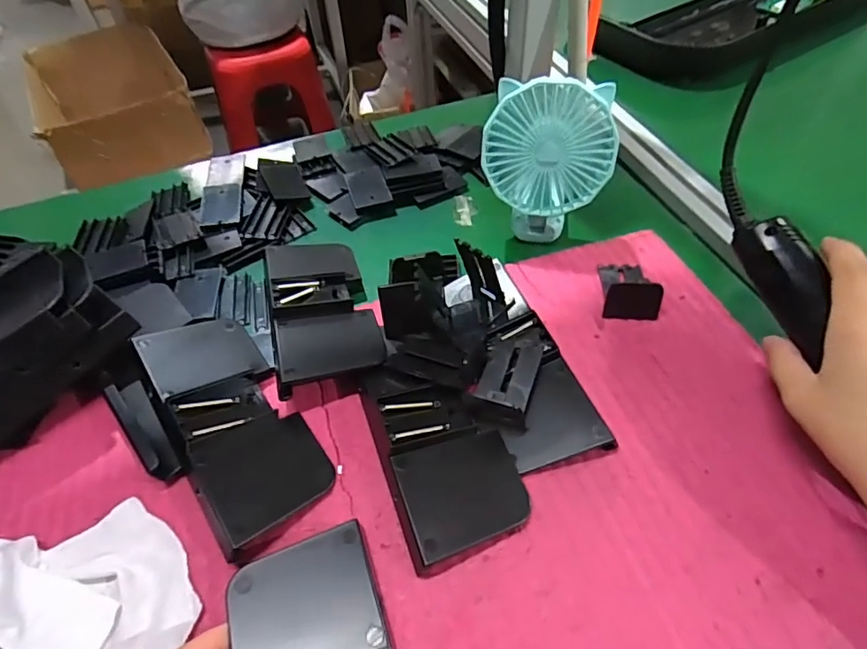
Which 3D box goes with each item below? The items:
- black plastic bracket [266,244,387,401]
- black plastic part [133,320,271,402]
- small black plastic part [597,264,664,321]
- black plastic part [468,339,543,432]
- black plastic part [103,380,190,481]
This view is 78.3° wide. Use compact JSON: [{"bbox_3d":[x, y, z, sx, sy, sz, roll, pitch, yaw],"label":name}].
[{"bbox_3d":[-0.086,-0.019,0.406,0.072,0.033,0.161,-15,52,-9],"label":"black plastic bracket"},{"bbox_3d":[-0.159,0.020,0.365,0.069,0.004,0.059,-22,56,-36],"label":"black plastic part"},{"bbox_3d":[0.148,-0.033,0.404,0.039,0.028,0.057,3,51,5],"label":"small black plastic part"},{"bbox_3d":[0.047,0.037,0.348,0.037,0.020,0.056,12,53,12],"label":"black plastic part"},{"bbox_3d":[-0.179,0.070,0.339,0.021,0.024,0.082,-35,57,-23],"label":"black plastic part"}]

